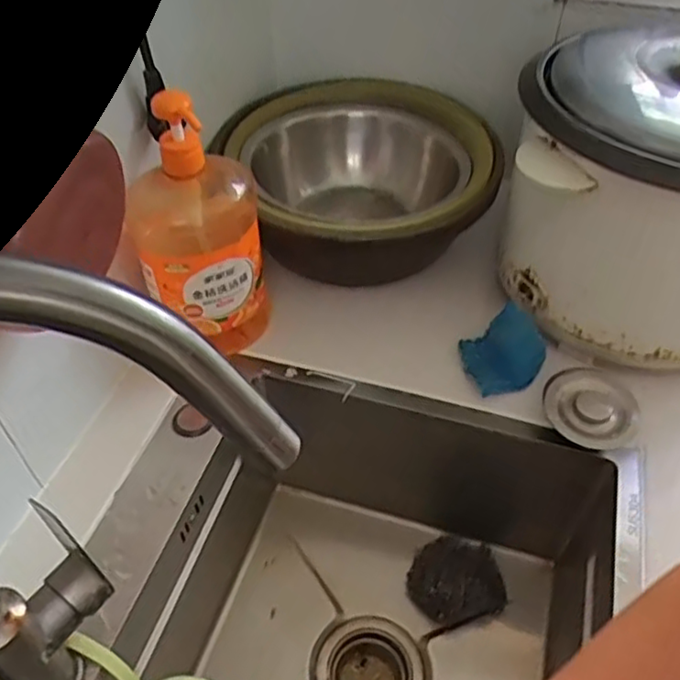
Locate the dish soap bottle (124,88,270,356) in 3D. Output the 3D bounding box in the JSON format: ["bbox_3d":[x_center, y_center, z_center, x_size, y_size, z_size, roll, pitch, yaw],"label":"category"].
[{"bbox_3d":[-0.127,-0.095,0.611,0.117,0.246,0.066,-20,50,-16],"label":"dish soap bottle"}]

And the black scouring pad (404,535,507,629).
[{"bbox_3d":[0.123,0.248,0.703,0.100,0.035,0.093,1,47,3],"label":"black scouring pad"}]

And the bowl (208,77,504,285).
[{"bbox_3d":[0.033,-0.194,0.788,0.293,0.146,0.288,-1,47,1],"label":"bowl"}]

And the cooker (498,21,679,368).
[{"bbox_3d":[0.320,-0.141,0.654,0.272,0.267,0.303,23,52,21],"label":"cooker"}]

